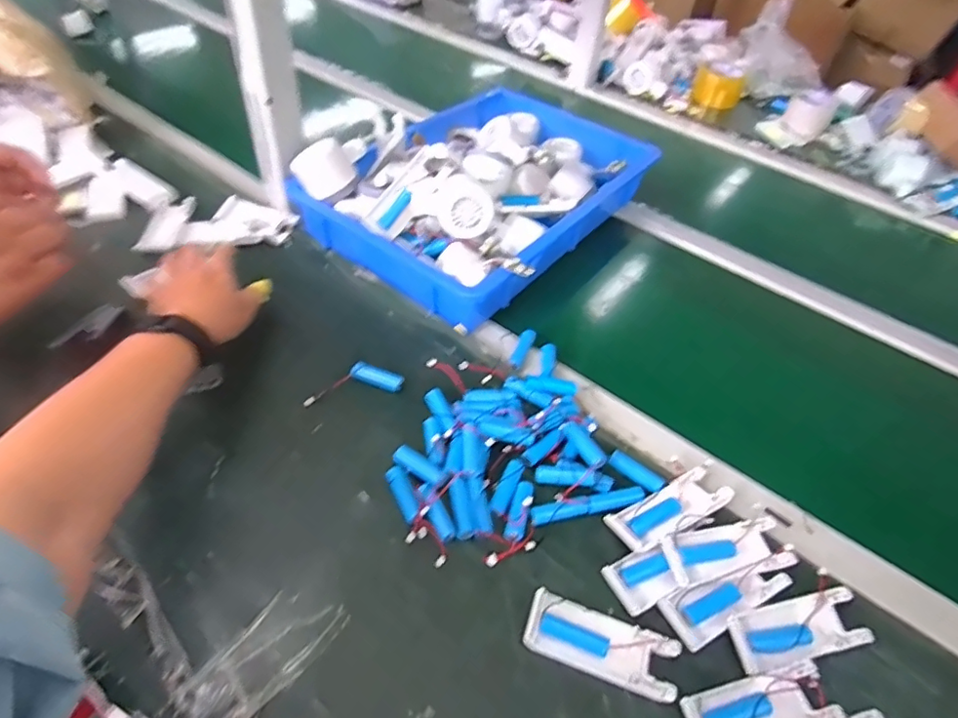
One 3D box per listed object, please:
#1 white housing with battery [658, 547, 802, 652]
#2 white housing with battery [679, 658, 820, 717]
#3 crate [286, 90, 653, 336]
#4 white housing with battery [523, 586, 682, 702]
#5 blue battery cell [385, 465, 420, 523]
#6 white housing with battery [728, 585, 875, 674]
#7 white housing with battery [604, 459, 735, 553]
[{"bbox_3d":[0.196,0.179,0.417,0.114,0.022,0.037,-16,52,-20],"label":"white housing with battery"},{"bbox_3d":[0.190,0.237,0.368,0.102,0.017,0.040,-10,50,-15],"label":"white housing with battery"},{"bbox_3d":[0.019,-0.231,0.694,0.277,0.112,0.406,32,53,21],"label":"crate"},{"bbox_3d":[0.087,0.205,0.391,0.106,0.013,0.042,18,49,9],"label":"white housing with battery"},{"bbox_3d":[-0.063,0.113,0.450,0.016,0.019,0.048,-20,54,-23],"label":"blue battery cell"},{"bbox_3d":[0.236,0.199,0.401,0.102,0.015,0.039,-6,49,-12],"label":"white housing with battery"},{"bbox_3d":[0.164,0.128,0.459,0.109,0.026,0.043,-18,53,-22],"label":"white housing with battery"}]

